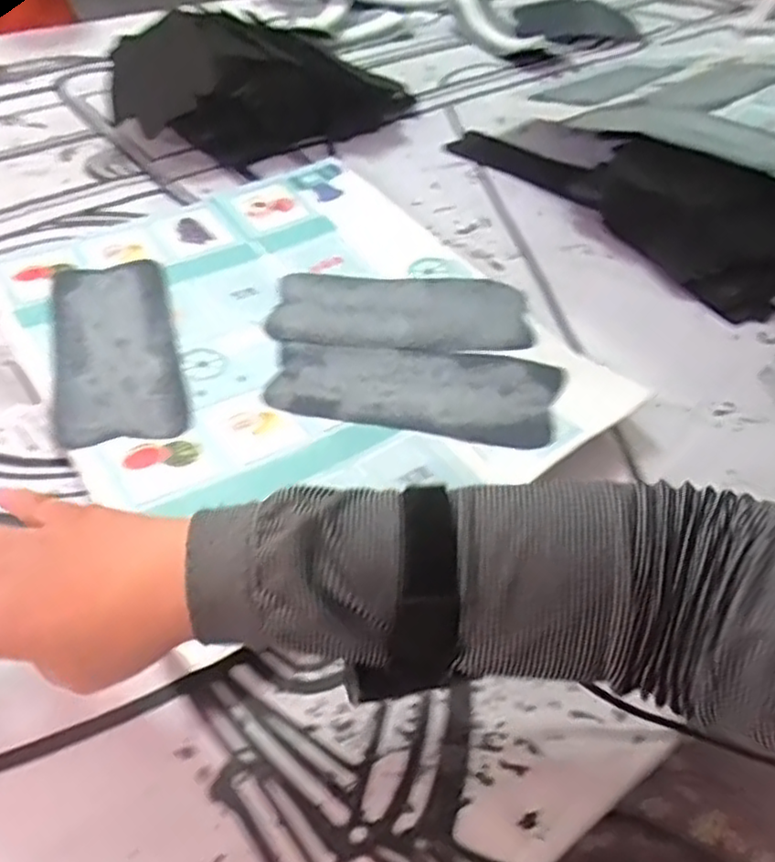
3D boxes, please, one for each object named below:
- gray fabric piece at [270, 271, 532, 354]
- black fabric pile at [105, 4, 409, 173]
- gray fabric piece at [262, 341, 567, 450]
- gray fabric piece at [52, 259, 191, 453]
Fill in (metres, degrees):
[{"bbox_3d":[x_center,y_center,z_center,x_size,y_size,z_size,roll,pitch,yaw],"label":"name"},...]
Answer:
[{"bbox_3d":[0.011,-0.116,0.642,0.225,0.018,0.114,3,47,-2],"label":"gray fabric piece"},{"bbox_3d":[-0.144,-0.430,0.863,0.373,0.101,0.202,-4,48,-9],"label":"black fabric pile"},{"bbox_3d":[0.021,-0.036,0.569,0.226,0.013,0.094,11,52,11],"label":"gray fabric piece"},{"bbox_3d":[-0.228,-0.075,0.587,0.094,0.006,0.233,-12,49,-16],"label":"gray fabric piece"}]

